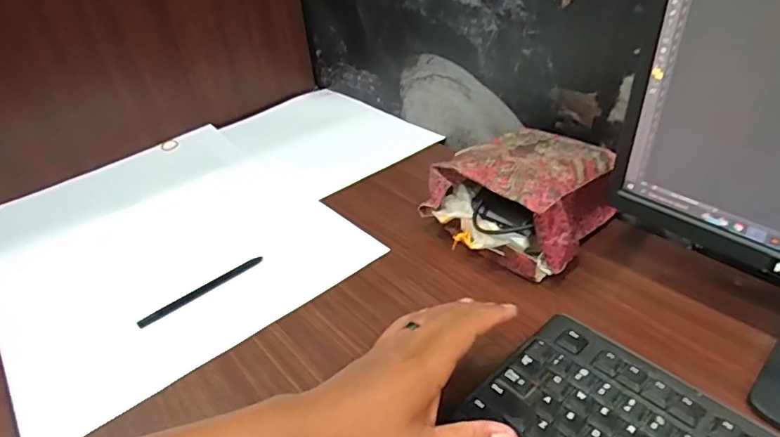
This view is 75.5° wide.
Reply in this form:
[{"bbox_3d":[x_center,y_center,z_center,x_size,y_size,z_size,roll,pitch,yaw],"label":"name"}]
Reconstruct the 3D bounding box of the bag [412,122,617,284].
[{"bbox_3d":[0.138,-0.018,0.534,0.167,0.094,0.154,-31,42,-31],"label":"bag"}]

